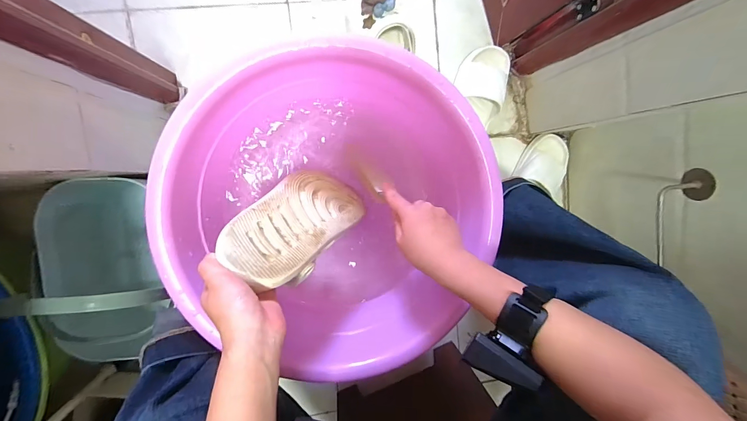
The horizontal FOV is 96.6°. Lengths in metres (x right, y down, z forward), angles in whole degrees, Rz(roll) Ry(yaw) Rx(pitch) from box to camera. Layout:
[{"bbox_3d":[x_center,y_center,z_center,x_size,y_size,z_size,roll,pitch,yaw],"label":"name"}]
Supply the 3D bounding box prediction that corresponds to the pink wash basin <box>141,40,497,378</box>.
[{"bbox_3d":[-0.047,-0.006,0.460,0.400,0.152,0.379,0,94,-7],"label":"pink wash basin"}]

